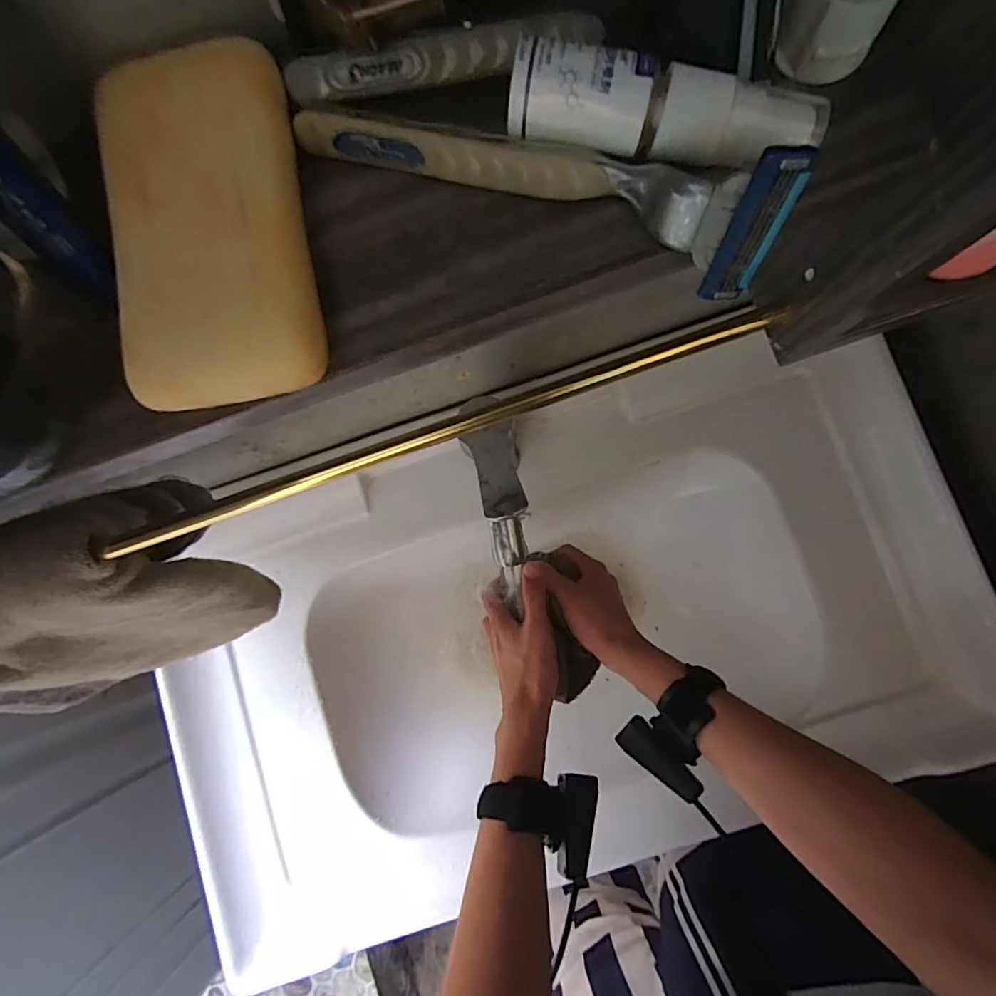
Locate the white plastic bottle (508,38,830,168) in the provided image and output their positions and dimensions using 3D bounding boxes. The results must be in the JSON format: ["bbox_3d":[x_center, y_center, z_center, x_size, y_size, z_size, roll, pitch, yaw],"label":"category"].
[{"bbox_3d":[0.042,-0.097,0.131,0.076,0.014,0.016,9,85,4],"label":"white plastic bottle"}]

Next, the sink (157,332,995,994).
[{"bbox_3d":[0.065,0.148,0.581,0.788,0.150,0.448,-16,84,2],"label":"sink"}]

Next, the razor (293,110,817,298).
[{"bbox_3d":[0.010,-0.086,0.136,0.128,0.032,0.017,20,86,5],"label":"razor"}]

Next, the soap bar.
[{"bbox_3d":[-0.076,-0.071,0.137,0.048,0.016,0.090,-9,84,2],"label":"soap bar"}]

